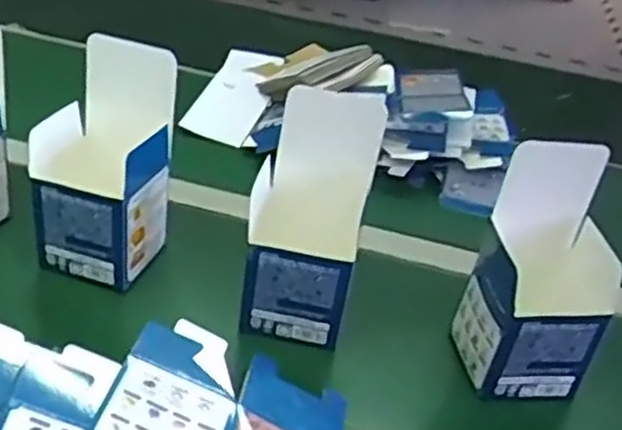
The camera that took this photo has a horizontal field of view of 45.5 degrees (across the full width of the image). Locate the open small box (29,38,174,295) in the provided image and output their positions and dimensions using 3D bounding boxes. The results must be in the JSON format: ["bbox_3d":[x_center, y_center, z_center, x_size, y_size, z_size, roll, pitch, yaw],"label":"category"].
[{"bbox_3d":[-0.173,-0.043,0.610,0.094,0.166,0.115,17,36,13],"label":"open small box"}]

